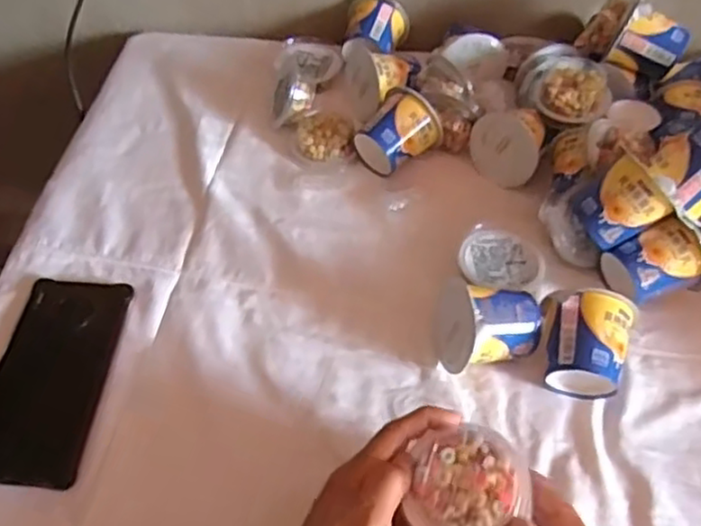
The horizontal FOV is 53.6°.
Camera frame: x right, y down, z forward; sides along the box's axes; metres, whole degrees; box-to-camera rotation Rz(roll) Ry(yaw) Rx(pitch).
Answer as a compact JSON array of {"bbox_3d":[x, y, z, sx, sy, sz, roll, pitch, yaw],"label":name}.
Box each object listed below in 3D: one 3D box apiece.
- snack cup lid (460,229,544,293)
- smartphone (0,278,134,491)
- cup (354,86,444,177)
[{"bbox_3d":[0.121,0.001,0.558,0.066,0.019,0.055,8,49,3],"label":"snack cup lid"},{"bbox_3d":[-0.207,0.076,0.481,0.075,0.005,0.156,4,49,0],"label":"smartphone"},{"bbox_3d":[0.043,-0.118,0.632,0.062,0.057,0.060,30,54,21],"label":"cup"}]

